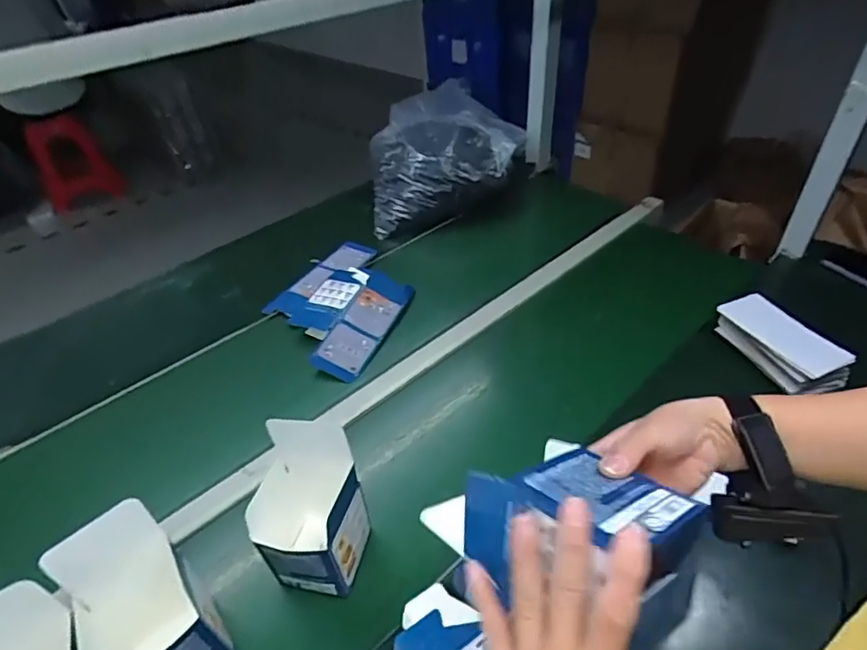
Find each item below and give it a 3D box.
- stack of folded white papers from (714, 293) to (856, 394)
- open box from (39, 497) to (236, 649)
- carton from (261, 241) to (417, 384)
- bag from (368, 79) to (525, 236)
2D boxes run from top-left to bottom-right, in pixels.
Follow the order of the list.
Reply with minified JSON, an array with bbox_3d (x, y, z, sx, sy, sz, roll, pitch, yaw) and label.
[{"bbox_3d":[0.485,0.023,0.734,0.075,0.061,0.161,-19,44,-20],"label":"stack of folded white papers"},{"bbox_3d":[-0.259,0.258,0.467,0.099,0.161,0.110,-31,49,-31],"label":"open box"},{"bbox_3d":[-0.163,-0.052,0.920,0.228,0.033,0.297,18,44,20],"label":"carton"},{"bbox_3d":[0.038,-0.367,1.145,0.342,0.227,0.285,-3,40,-3],"label":"bag"}]

